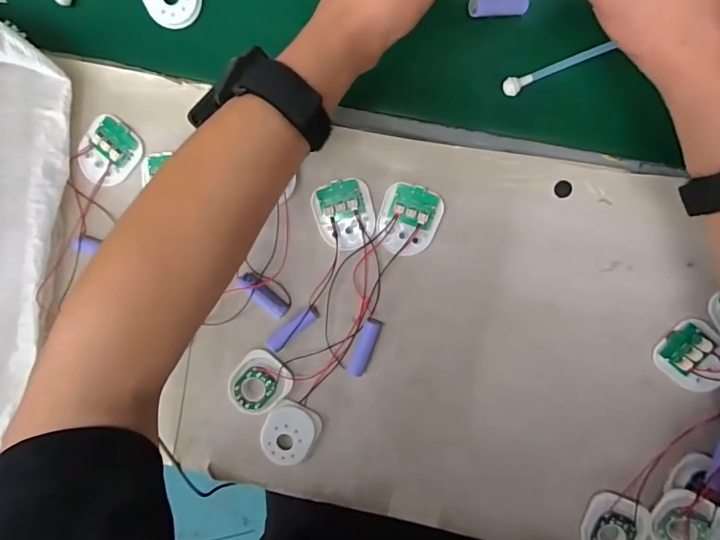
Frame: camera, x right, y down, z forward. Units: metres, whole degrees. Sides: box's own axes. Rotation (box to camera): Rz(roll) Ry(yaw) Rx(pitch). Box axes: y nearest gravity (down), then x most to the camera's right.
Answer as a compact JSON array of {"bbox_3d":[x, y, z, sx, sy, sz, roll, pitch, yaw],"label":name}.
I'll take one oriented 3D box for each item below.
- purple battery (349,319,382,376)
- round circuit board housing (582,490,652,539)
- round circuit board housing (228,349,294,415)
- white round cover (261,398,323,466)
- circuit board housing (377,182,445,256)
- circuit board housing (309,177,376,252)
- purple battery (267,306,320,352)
[{"bbox_3d":[0.004,0.066,0.392,0.014,0.012,0.051,20,98,2],"label":"purple battery"},{"bbox_3d":[0.212,0.216,0.379,0.049,0.009,0.057,22,98,2],"label":"round circuit board housing"},{"bbox_3d":[-0.089,0.100,0.400,0.049,0.008,0.059,44,98,-1],"label":"round circuit board housing"},{"bbox_3d":[-0.063,0.144,0.403,0.047,0.007,0.057,31,98,1],"label":"white round cover"},{"bbox_3d":[0.040,-0.041,0.371,0.049,0.008,0.056,16,98,3],"label":"circuit board housing"},{"bbox_3d":[-0.013,-0.046,0.378,0.047,0.011,0.057,-13,95,6],"label":"circuit board housing"},{"bbox_3d":[-0.058,0.050,0.390,0.052,0.013,0.015,-41,92,8],"label":"purple battery"}]

